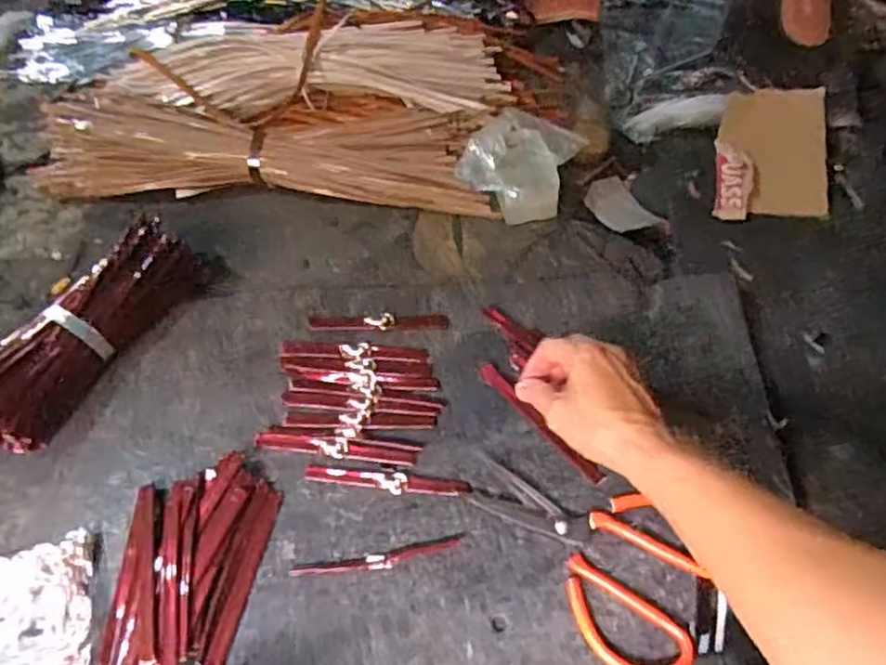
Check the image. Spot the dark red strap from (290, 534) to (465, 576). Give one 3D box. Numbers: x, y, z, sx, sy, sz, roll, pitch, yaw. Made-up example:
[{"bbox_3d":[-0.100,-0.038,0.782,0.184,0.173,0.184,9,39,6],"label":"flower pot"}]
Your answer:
[{"bbox_3d":[-0.051,0.184,0.568,0.138,0.004,0.014,-11,59,-5],"label":"dark red strap"}]

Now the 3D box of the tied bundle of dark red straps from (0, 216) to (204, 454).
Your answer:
[{"bbox_3d":[-0.342,-0.001,0.666,0.080,0.069,0.257,28,64,17],"label":"tied bundle of dark red straps"}]

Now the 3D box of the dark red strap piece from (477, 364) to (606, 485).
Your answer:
[{"bbox_3d":[0.086,0.080,0.627,0.015,0.004,0.147,-37,66,-19],"label":"dark red strap piece"}]

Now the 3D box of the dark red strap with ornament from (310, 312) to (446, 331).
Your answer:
[{"bbox_3d":[-0.063,-0.011,0.688,0.135,0.004,0.018,0,58,2],"label":"dark red strap with ornament"}]

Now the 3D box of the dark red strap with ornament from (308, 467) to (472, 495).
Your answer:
[{"bbox_3d":[-0.048,0.130,0.611,0.141,0.005,0.017,5,59,5],"label":"dark red strap with ornament"}]

